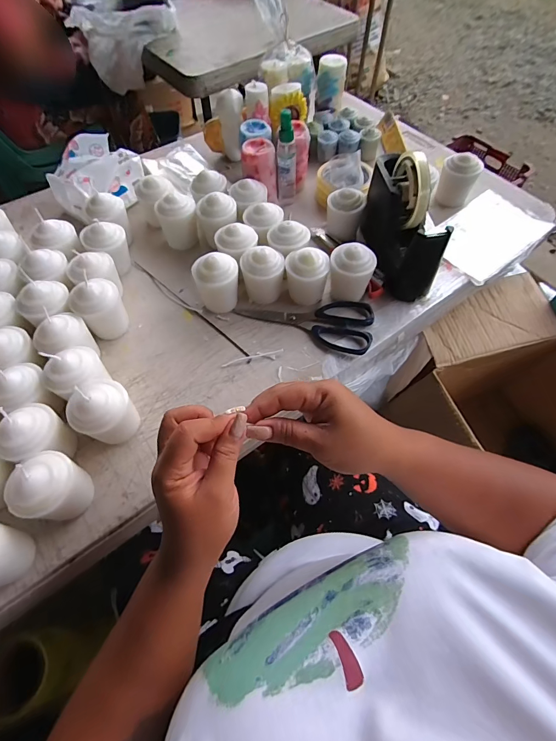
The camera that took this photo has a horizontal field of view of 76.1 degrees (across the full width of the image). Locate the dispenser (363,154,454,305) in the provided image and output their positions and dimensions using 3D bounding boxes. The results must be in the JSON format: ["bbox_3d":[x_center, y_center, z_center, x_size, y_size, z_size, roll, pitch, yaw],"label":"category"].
[{"bbox_3d":[0.161,-0.203,0.473,0.053,0.124,0.179,-12,61,-7],"label":"dispenser"}]

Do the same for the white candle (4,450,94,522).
[{"bbox_3d":[-0.206,0.110,0.330,0.044,0.080,0.053,14,61,8],"label":"white candle"}]

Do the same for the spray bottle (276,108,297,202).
[{"bbox_3d":[0.014,-0.327,0.550,0.030,0.120,0.024,3,61,1],"label":"spray bottle"}]

